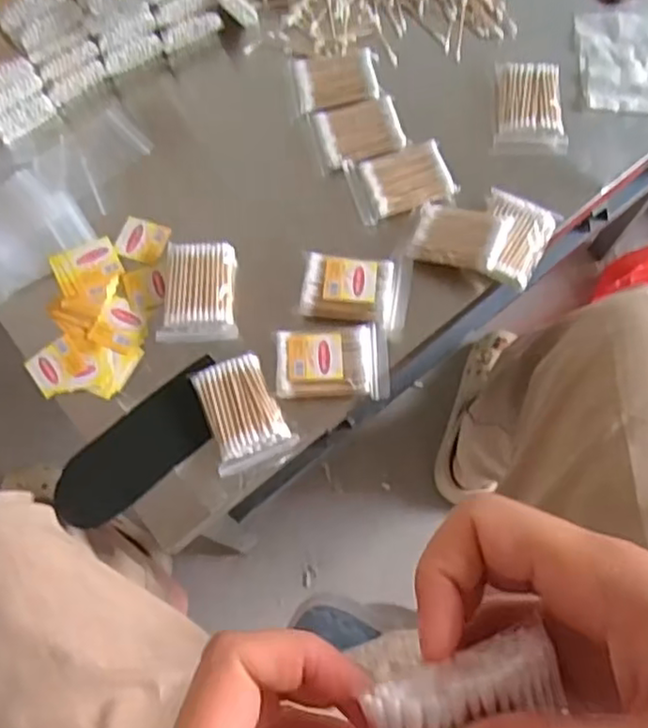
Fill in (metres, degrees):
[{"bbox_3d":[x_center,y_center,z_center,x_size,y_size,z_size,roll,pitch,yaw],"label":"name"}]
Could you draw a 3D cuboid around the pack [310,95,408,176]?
[{"bbox_3d":[0.031,-0.213,0.613,0.080,0.012,0.058,-15,70,-3],"label":"pack"}]

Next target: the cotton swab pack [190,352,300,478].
[{"bbox_3d":[-0.066,0.037,0.534,0.058,0.012,0.086,-22,71,-5],"label":"cotton swab pack"}]

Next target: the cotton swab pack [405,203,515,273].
[{"bbox_3d":[0.113,-0.107,0.564,0.077,0.015,0.054,17,78,23],"label":"cotton swab pack"}]

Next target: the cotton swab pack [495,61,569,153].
[{"bbox_3d":[0.191,-0.239,0.616,0.064,0.016,0.088,2,70,4],"label":"cotton swab pack"}]

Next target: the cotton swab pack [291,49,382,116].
[{"bbox_3d":[0.012,-0.268,0.631,0.076,0.011,0.063,-14,70,-2],"label":"cotton swab pack"}]

